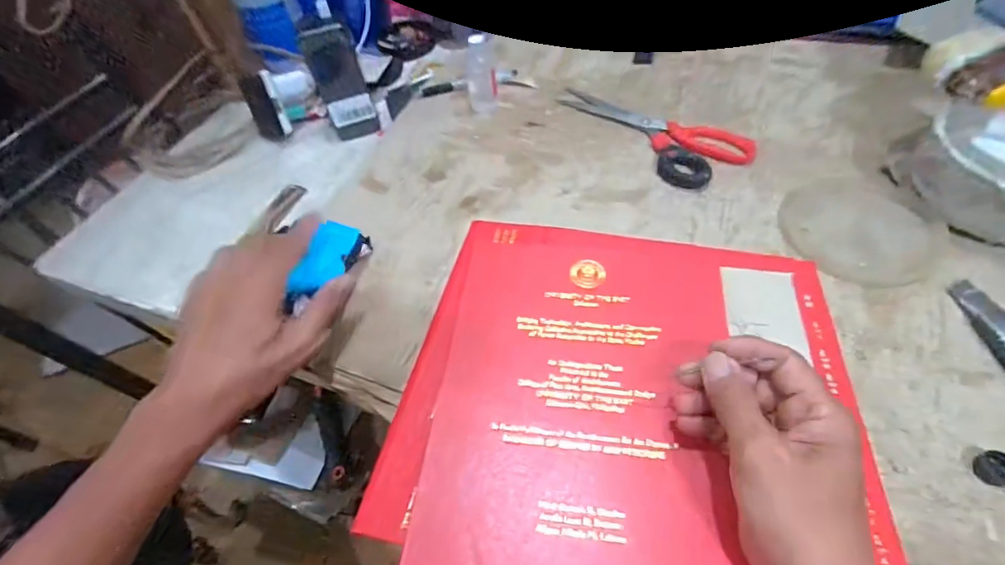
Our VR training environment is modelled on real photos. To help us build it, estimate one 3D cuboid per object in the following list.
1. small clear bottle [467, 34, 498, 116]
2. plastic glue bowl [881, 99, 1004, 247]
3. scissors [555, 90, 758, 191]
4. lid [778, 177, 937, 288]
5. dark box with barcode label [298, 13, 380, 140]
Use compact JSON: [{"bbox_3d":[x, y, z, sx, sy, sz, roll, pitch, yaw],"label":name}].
[{"bbox_3d":[-0.025,-0.249,0.585,0.035,0.083,0.031,-10,53,-2],"label":"small clear bottle"},{"bbox_3d":[0.430,-0.098,0.412,0.141,0.078,0.164,9,54,13],"label":"plastic glue bowl"},{"bbox_3d":[0.163,-0.179,0.549,0.102,0.012,0.224,-35,57,-19],"label":"scissors"},{"bbox_3d":[0.316,-0.050,0.437,0.124,0.008,0.124,-3,53,4],"label":"lid"},{"bbox_3d":[-0.192,-0.240,0.577,0.056,0.144,0.044,-20,53,-9],"label":"dark box with barcode label"}]

